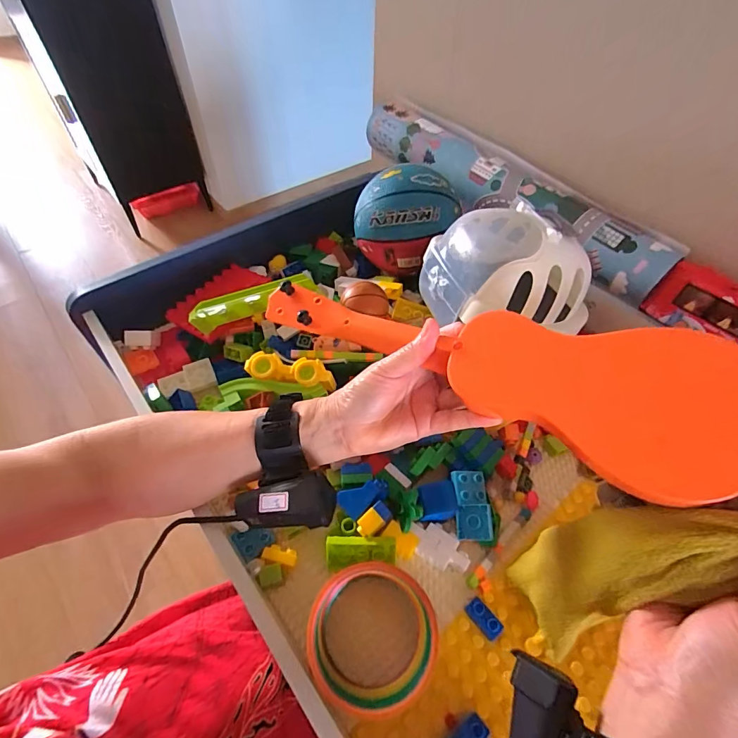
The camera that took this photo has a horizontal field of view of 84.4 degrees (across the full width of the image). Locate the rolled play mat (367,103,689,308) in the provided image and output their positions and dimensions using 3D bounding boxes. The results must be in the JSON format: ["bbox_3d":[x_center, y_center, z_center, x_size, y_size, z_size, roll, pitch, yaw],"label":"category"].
[{"bbox_3d":[0.177,-0.259,0.580,0.076,0.070,0.501,-37,61,-26],"label":"rolled play mat"}]

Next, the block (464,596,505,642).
[{"bbox_3d":[0.100,0.215,0.349,0.016,0.011,0.033,-29,58,-22],"label":"block"}]

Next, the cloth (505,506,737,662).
[{"bbox_3d":[0.180,0.137,0.269,0.074,0.215,0.070,22,48,-23],"label":"cloth"}]

